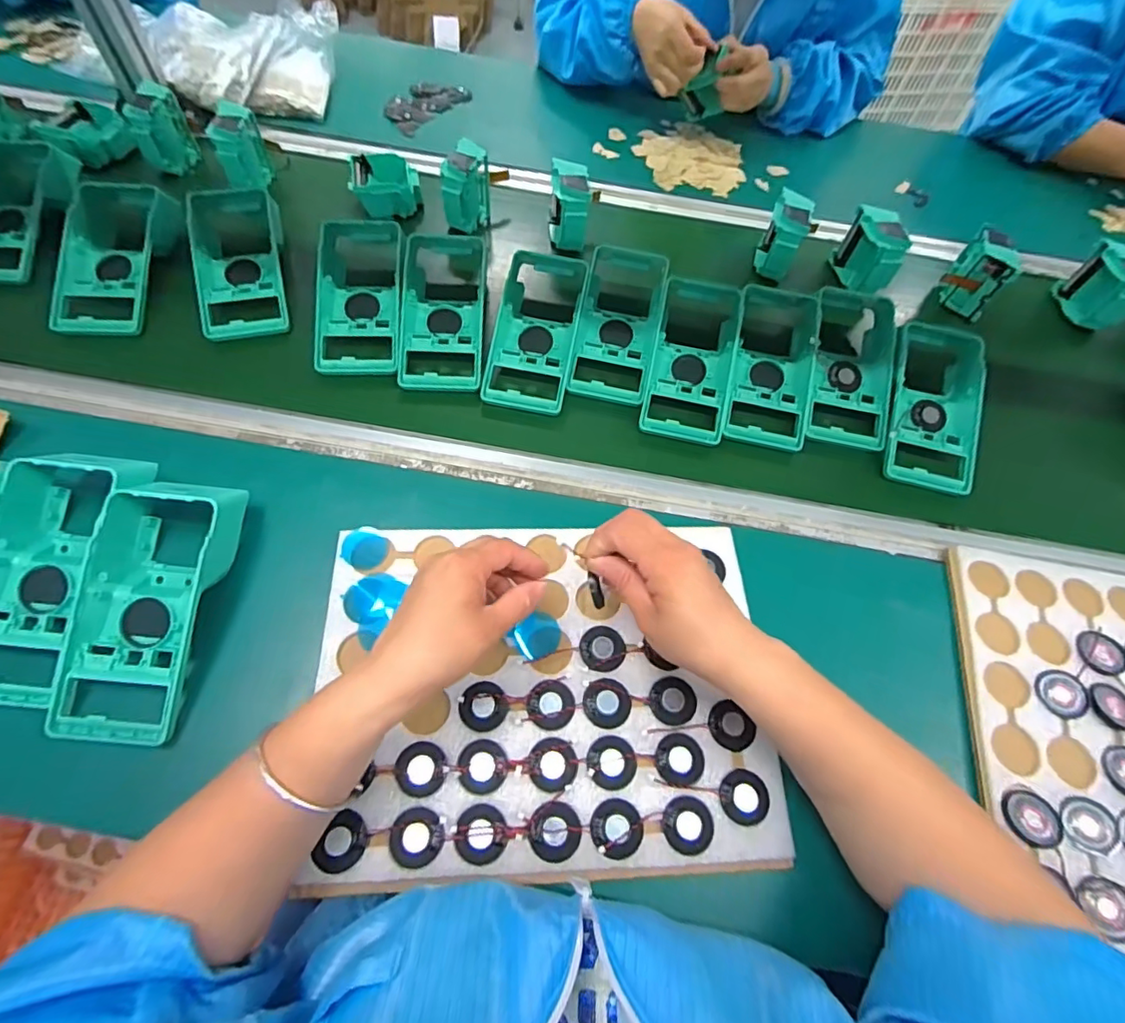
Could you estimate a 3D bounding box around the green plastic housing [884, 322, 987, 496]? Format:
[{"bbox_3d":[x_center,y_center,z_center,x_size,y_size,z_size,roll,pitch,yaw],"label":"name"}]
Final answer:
[{"bbox_3d":[0.372,-0.115,0.553,0.086,0.046,0.195,13,63,2],"label":"green plastic housing"}]

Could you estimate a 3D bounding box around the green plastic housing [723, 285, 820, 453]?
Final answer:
[{"bbox_3d":[0.215,-0.156,0.562,0.093,0.045,0.198,13,63,3],"label":"green plastic housing"}]

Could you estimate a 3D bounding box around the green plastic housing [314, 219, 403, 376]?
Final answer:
[{"bbox_3d":[-0.206,-0.230,0.567,0.085,0.044,0.197,-2,61,-5],"label":"green plastic housing"}]

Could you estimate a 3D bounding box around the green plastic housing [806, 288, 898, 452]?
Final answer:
[{"bbox_3d":[0.298,-0.158,0.571,0.082,0.042,0.197,12,62,2],"label":"green plastic housing"}]

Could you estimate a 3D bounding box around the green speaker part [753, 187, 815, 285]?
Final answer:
[{"bbox_3d":[0.253,-0.314,0.638,0.044,0.076,0.068,24,63,8],"label":"green speaker part"}]

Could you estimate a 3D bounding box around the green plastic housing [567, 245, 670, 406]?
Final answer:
[{"bbox_3d":[0.061,-0.201,0.576,0.082,0.034,0.202,10,60,2],"label":"green plastic housing"}]

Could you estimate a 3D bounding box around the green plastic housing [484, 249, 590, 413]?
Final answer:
[{"bbox_3d":[-0.024,-0.191,0.562,0.084,0.050,0.191,9,60,1],"label":"green plastic housing"}]

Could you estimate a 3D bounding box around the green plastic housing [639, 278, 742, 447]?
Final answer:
[{"bbox_3d":[0.134,-0.159,0.557,0.084,0.042,0.188,12,62,2],"label":"green plastic housing"}]

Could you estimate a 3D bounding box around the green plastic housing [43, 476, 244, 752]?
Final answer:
[{"bbox_3d":[-0.298,0.066,0.395,0.084,0.054,0.183,7,62,-1],"label":"green plastic housing"}]

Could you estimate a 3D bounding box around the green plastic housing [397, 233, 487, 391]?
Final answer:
[{"bbox_3d":[-0.121,-0.209,0.568,0.086,0.045,0.188,-2,63,-5],"label":"green plastic housing"}]

